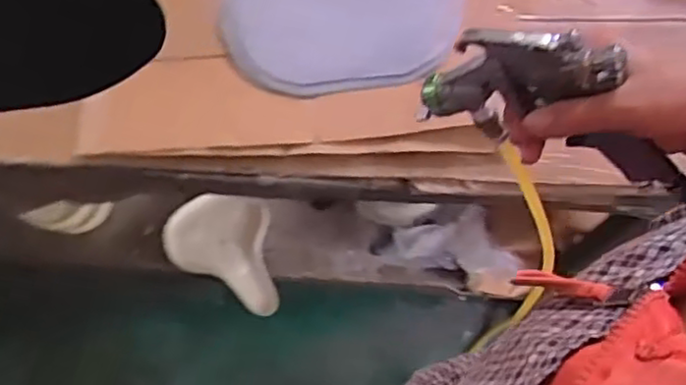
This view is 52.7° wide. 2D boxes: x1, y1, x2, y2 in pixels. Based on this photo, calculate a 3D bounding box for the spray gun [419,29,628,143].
[{"bbox_3d":[0.102,-0.071,0.436,0.072,0.131,0.030,25,64,-37],"label":"spray gun"}]

